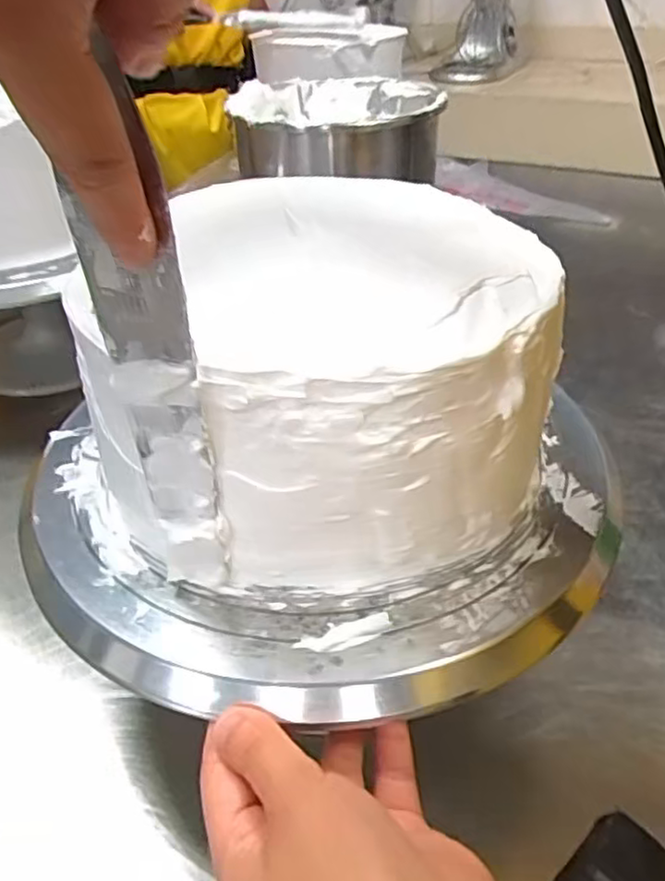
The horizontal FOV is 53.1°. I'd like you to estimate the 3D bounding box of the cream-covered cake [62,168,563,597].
[{"bbox_3d":[0.007,-0.040,0.305,0.179,0.117,0.201,0,37,5],"label":"cream-covered cake"}]

